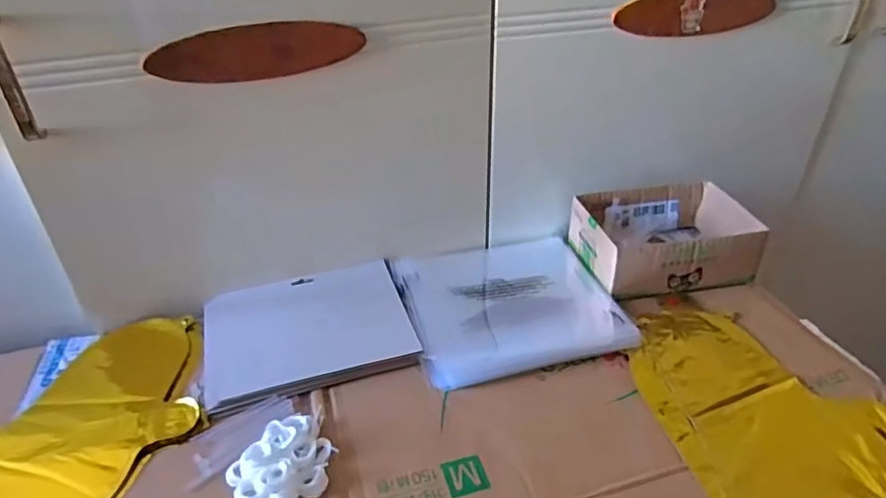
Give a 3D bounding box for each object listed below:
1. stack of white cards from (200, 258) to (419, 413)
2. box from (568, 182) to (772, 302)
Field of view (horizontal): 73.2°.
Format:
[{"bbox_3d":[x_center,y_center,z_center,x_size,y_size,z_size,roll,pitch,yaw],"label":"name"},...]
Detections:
[{"bbox_3d":[-0.137,0.082,0.615,0.205,0.020,0.160,-13,36,-17],"label":"stack of white cards"},{"bbox_3d":[0.259,-0.015,0.708,0.185,0.062,0.136,-7,35,-8],"label":"box"}]

